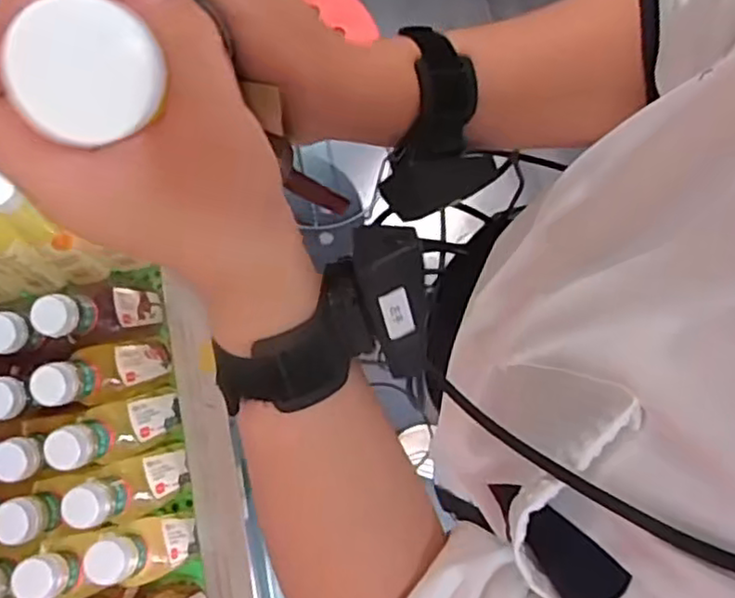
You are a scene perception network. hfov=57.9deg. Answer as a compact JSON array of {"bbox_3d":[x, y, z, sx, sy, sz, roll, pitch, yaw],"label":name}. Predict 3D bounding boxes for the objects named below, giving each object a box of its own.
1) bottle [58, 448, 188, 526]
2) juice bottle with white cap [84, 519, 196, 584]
[{"bbox_3d":[-0.249,0.198,0.708,0.070,0.178,0.058,-18,78,-3],"label":"bottle"},{"bbox_3d":[-0.227,0.260,0.684,0.056,0.173,0.053,-17,77,-3],"label":"juice bottle with white cap"}]

